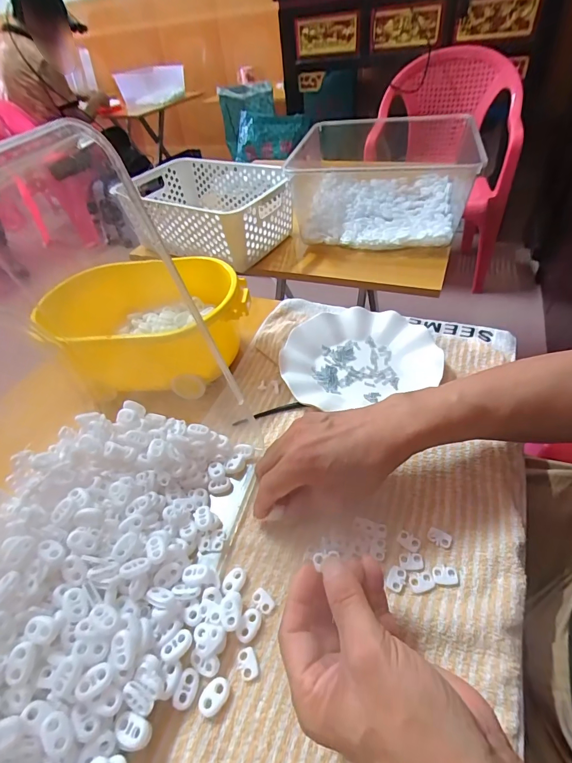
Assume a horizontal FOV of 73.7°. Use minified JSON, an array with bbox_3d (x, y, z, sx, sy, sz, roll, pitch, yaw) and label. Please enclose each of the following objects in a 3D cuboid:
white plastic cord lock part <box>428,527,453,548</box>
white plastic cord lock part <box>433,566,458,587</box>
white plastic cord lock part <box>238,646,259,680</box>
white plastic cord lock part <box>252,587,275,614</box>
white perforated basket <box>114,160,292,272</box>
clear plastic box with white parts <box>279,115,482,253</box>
[{"bbox_3d":[0.127,0.128,0.315,0.019,0.004,0.012,25,54,27],"label":"white plastic cord lock part"},{"bbox_3d":[0.123,0.150,0.295,0.018,0.004,0.013,-4,46,3],"label":"white plastic cord lock part"},{"bbox_3d":[-0.027,0.199,0.270,0.012,0.004,0.018,-19,47,-11],"label":"white plastic cord lock part"},{"bbox_3d":[-0.018,0.170,0.297,0.019,0.004,0.011,32,58,32],"label":"white plastic cord lock part"},{"bbox_3d":[-0.146,-0.323,0.720,0.301,0.101,0.205,18,51,23],"label":"white perforated basket"},{"bbox_3d":[0.181,-0.373,0.717,0.315,0.137,0.290,4,46,12],"label":"clear plastic box with white parts"}]

